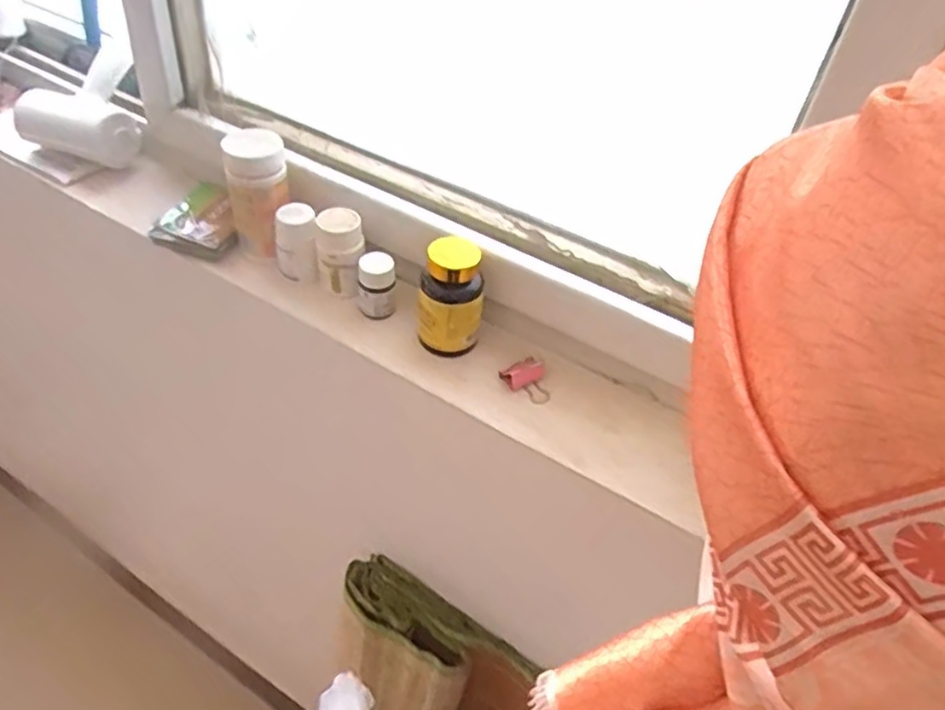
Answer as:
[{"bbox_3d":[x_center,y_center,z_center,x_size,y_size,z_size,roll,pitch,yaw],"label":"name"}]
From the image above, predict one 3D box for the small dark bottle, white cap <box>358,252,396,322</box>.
[{"bbox_3d":[-0.080,-0.057,0.568,0.029,0.050,0.030,5,42,-4],"label":"small dark bottle, white cap"}]

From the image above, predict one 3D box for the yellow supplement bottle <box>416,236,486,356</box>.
[{"bbox_3d":[-0.019,-0.044,0.534,0.050,0.087,0.042,2,42,-7],"label":"yellow supplement bottle"}]

